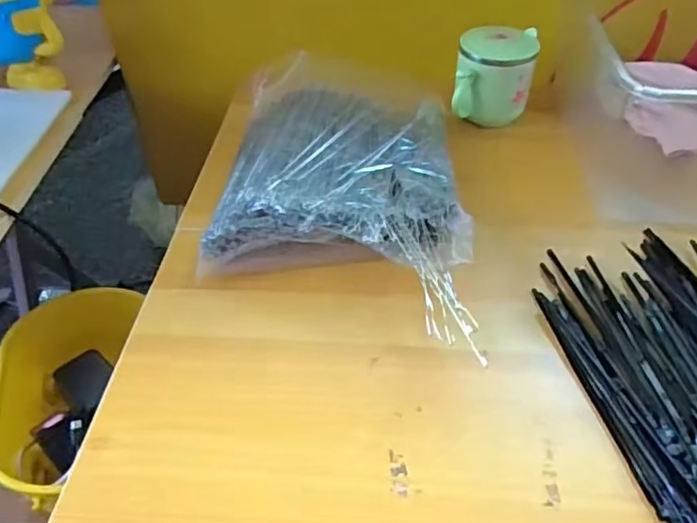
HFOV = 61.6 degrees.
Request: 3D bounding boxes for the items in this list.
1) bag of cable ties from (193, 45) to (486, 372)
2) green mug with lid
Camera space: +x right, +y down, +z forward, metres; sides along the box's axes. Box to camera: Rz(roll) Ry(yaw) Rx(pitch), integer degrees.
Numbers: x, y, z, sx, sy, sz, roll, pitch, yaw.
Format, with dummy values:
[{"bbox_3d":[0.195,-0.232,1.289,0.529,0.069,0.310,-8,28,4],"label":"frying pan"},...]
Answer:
[{"bbox_3d":[-0.004,-0.066,0.507,0.212,0.056,0.308,3,45,3],"label":"bag of cable ties"},{"bbox_3d":[0.153,-0.195,0.618,0.080,0.080,0.071,6,45,6],"label":"green mug with lid"}]

